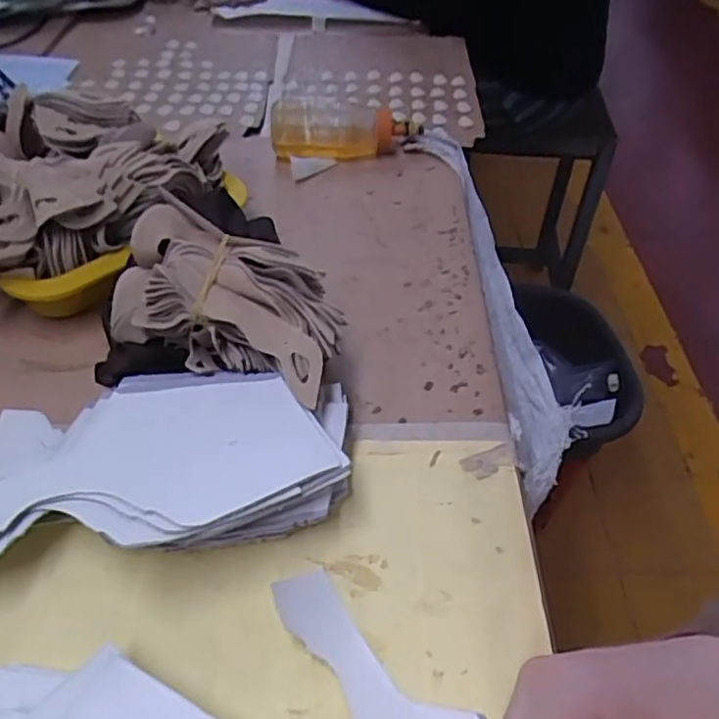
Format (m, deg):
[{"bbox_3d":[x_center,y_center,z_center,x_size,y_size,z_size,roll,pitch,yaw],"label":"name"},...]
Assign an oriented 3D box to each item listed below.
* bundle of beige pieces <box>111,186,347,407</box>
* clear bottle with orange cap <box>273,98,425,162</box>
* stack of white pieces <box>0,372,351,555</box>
[{"bbox_3d":[-0.077,-0.039,0.402,0.144,0.057,0.081,19,48,16],"label":"bundle of beige pieces"},{"bbox_3d":[-0.016,-0.236,0.654,0.139,0.053,0.069,-4,46,-6],"label":"clear bottle with orange cap"},{"bbox_3d":[-0.117,0.063,0.354,0.219,0.050,0.104,-2,46,-4],"label":"stack of white pieces"}]

